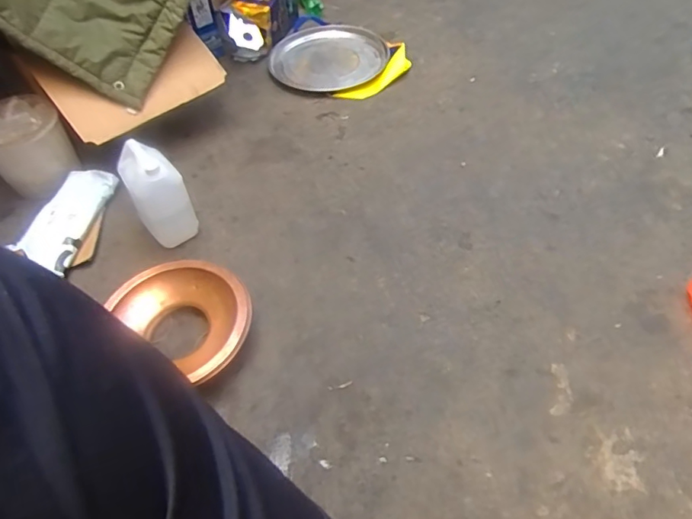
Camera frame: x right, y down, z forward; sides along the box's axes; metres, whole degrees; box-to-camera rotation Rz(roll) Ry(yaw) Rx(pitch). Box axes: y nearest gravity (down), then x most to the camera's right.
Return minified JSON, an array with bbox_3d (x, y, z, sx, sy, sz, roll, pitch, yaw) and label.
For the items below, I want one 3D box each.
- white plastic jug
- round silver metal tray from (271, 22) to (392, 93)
[{"bbox_3d":[-0.426,-0.146,1.182,0.114,0.217,0.148,-25,54,-14],"label":"white plastic jug"},{"bbox_3d":[-0.060,-0.663,1.686,0.367,0.024,0.369,-3,52,3],"label":"round silver metal tray"}]

